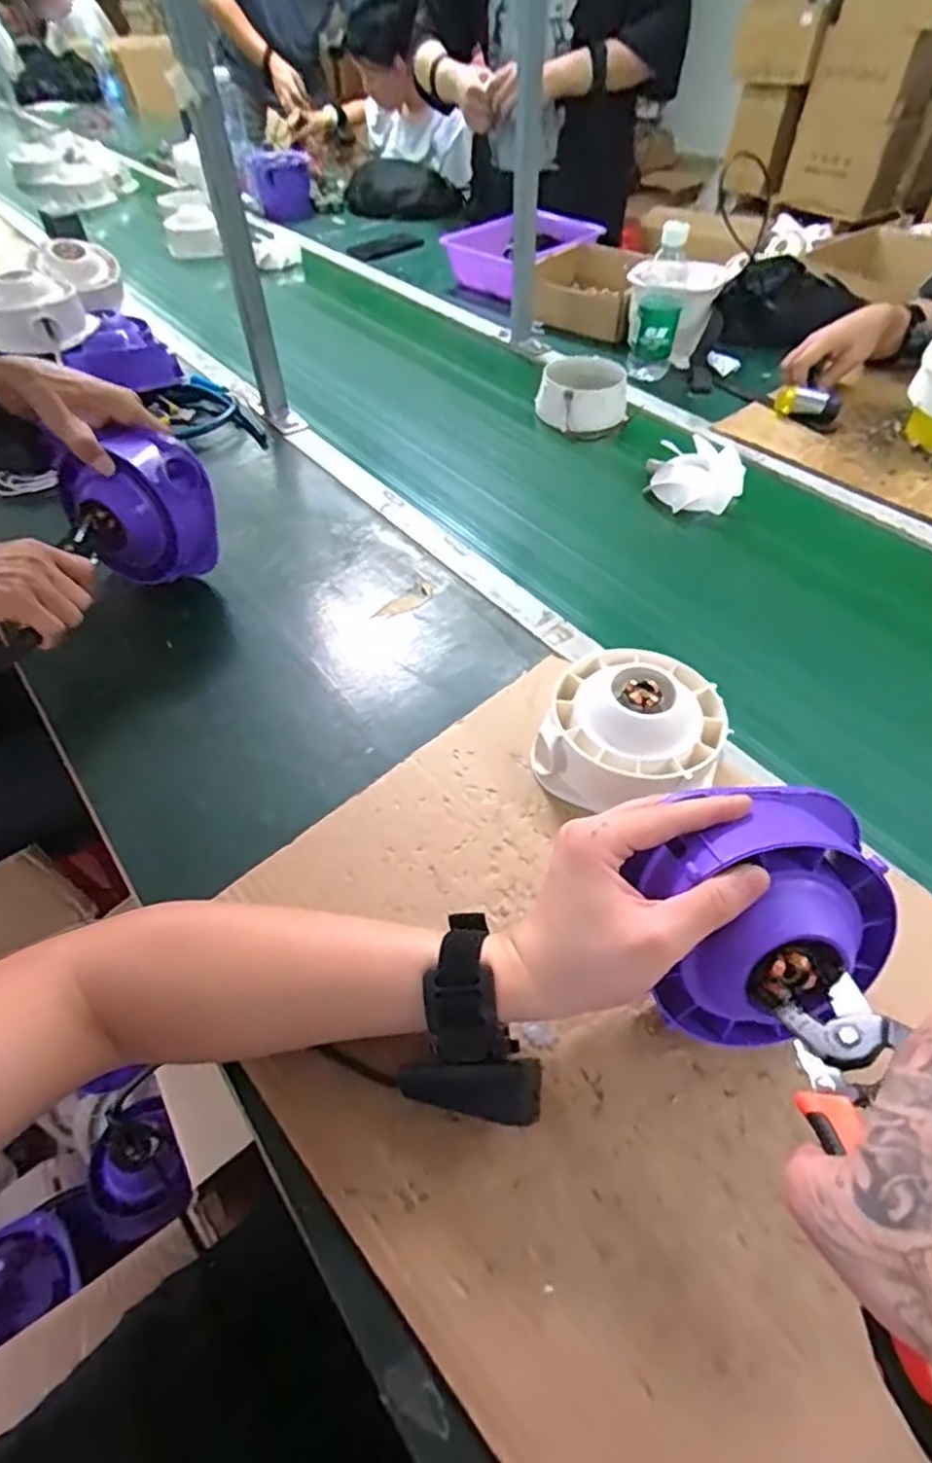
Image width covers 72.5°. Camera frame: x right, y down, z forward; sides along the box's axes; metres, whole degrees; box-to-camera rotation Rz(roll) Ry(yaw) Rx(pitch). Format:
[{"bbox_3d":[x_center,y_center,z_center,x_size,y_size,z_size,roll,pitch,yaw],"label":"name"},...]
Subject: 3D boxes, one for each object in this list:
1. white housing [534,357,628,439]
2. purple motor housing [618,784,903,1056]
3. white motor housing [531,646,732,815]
[{"bbox_3d":[0.160,-0.464,0.880,0.123,0.065,0.088,4,53,7],"label":"white housing"},{"bbox_3d":[0.159,0.099,0.343,0.140,0.130,0.095,-29,19,8],"label":"purple motor housing"},{"bbox_3d":[0.129,-0.003,0.491,0.126,0.070,0.137,25,54,18],"label":"white motor housing"}]

